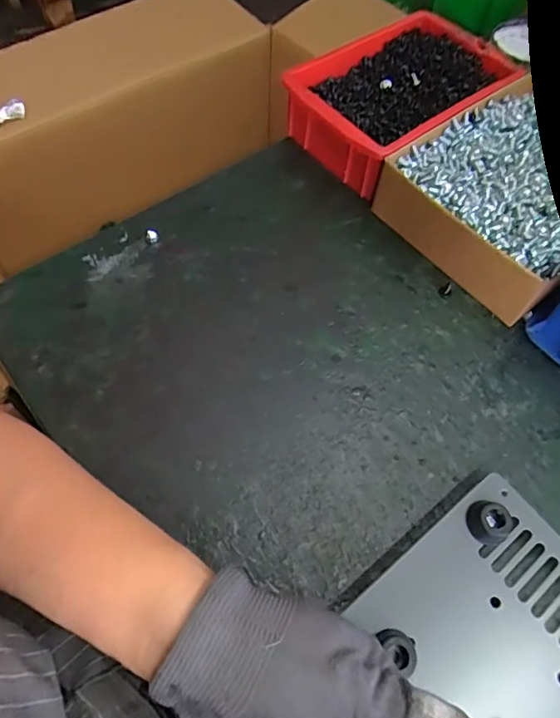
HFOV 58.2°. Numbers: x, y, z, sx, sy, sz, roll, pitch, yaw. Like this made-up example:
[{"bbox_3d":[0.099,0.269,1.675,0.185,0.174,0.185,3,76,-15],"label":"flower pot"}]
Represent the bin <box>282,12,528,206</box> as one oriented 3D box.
[{"bbox_3d":[0.112,-0.243,0.479,0.195,0.061,0.130,-37,69,-21],"label":"bin"}]

